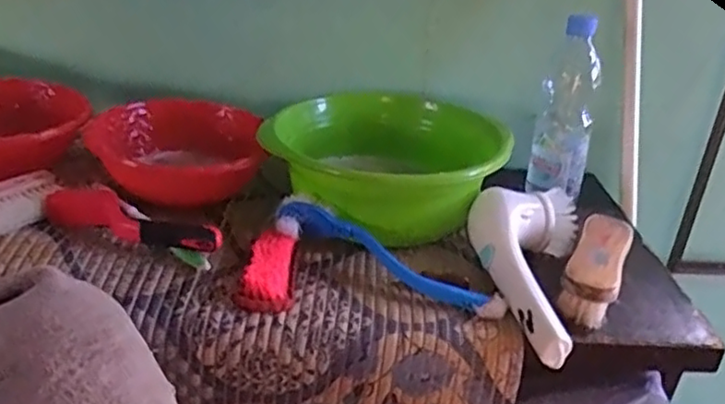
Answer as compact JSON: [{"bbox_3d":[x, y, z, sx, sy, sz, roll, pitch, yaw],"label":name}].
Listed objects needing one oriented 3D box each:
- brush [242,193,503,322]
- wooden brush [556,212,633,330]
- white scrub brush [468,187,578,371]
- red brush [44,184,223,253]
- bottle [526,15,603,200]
[{"bbox_3d":[0.010,0.057,0.633,0.242,0.048,0.124,6,26,-3],"label":"brush"},{"bbox_3d":[0.234,0.055,0.642,0.048,0.047,0.153,19,43,22],"label":"wooden brush"},{"bbox_3d":[0.156,0.050,0.646,0.109,0.063,0.227,14,27,12],"label":"white scrub brush"},{"bbox_3d":[-0.222,0.018,0.628,0.186,0.045,0.031,16,27,16],"label":"red brush"},{"bbox_3d":[0.239,-0.104,0.756,0.069,0.195,0.054,16,27,16],"label":"bottle"}]

